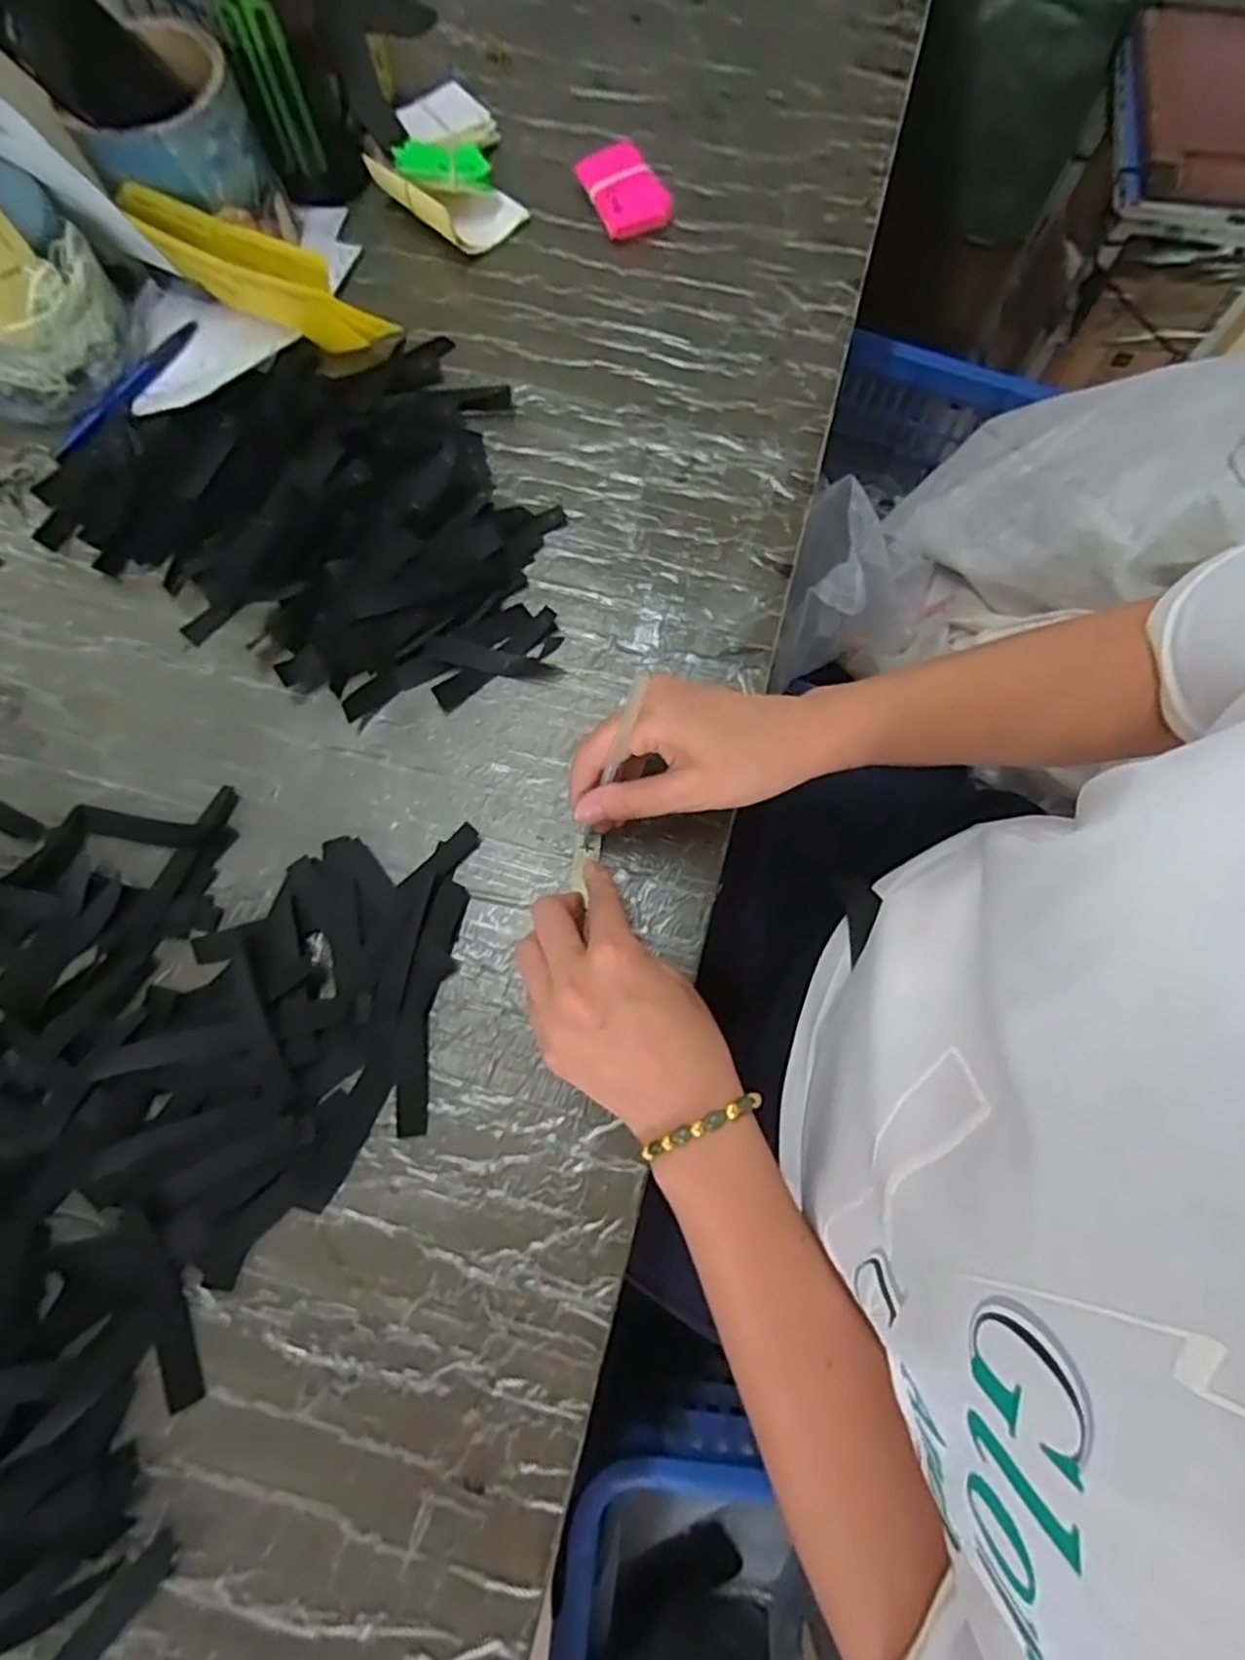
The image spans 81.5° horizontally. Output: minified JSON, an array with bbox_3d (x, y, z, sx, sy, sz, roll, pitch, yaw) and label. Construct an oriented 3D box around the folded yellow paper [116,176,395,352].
[{"bbox_3d":[-0.234,-0.366,0.482,0.172,0.069,0.031,20,75,6],"label":"folded yellow paper"}]

